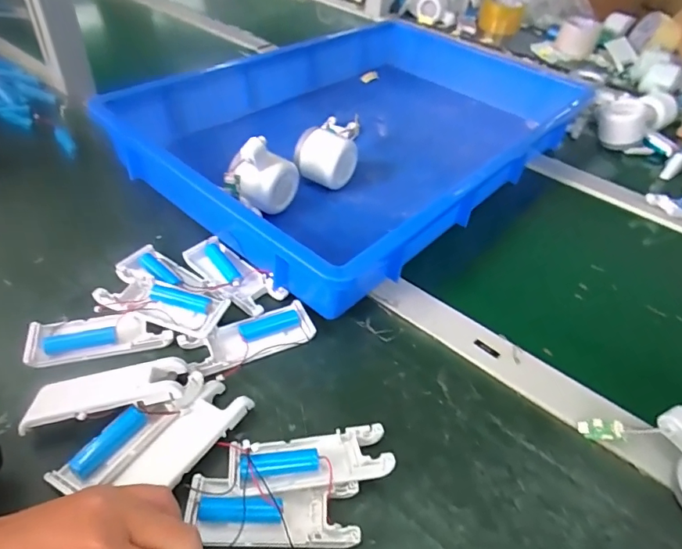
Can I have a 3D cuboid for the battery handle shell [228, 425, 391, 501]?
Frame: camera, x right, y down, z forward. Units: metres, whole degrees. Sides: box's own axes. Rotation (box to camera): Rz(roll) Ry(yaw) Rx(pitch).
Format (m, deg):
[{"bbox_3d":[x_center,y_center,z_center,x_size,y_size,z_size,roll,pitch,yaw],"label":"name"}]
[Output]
[{"bbox_3d":[-0.020,0.122,0.312,0.104,0.032,0.039,-6,46,-8],"label":"battery handle shell"}]

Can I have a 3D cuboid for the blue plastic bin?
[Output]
[{"bbox_3d":[0.043,-0.193,0.595,0.369,0.100,0.548,36,52,26],"label":"blue plastic bin"}]

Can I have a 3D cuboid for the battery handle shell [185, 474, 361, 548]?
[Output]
[{"bbox_3d":[-0.042,0.149,0.294,0.102,0.023,0.037,5,45,-2],"label":"battery handle shell"}]

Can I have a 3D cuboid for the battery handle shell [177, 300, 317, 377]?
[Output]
[{"bbox_3d":[-0.074,0.053,0.387,0.103,0.021,0.041,-20,51,-25],"label":"battery handle shell"}]

